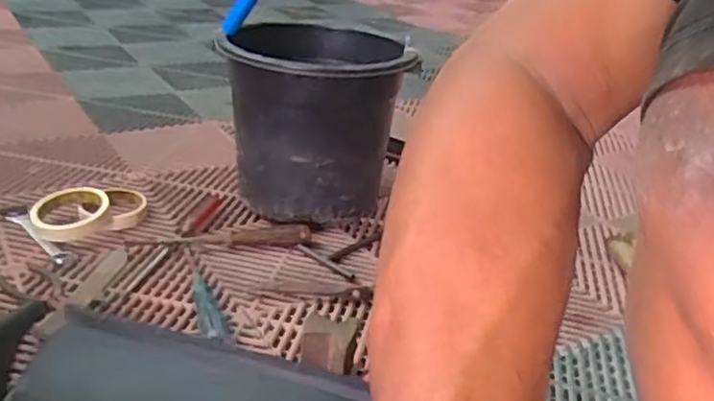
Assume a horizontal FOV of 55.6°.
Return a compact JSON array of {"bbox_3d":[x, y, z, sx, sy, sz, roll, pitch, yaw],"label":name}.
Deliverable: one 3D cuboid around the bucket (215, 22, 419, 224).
[{"bbox_3d":[-0.059,-0.116,0.987,0.229,0.237,0.278,5,27,-1],"label":"bucket"}]

